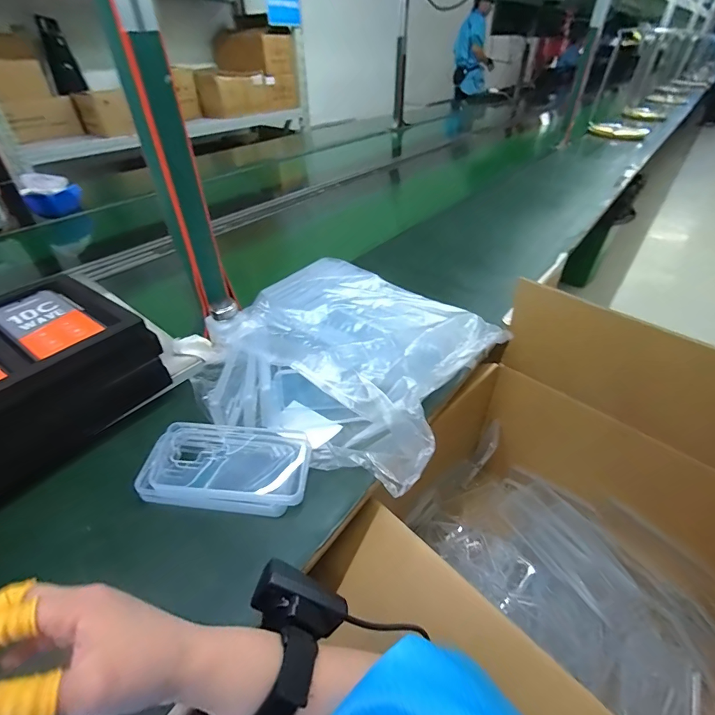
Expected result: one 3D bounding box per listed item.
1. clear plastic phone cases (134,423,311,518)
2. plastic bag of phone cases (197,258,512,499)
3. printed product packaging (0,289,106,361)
[{"bbox_3d":[-0.155,0.133,0.465,0.189,0.042,0.096,2,40,4],"label":"clear plastic phone cases"},{"bbox_3d":[-0.014,-0.012,0.581,0.365,0.110,0.354,23,45,25],"label":"plastic bag of phone cases"},{"bbox_3d":[-0.394,-0.044,0.492,0.172,0.015,0.082,25,46,27],"label":"printed product packaging"}]

